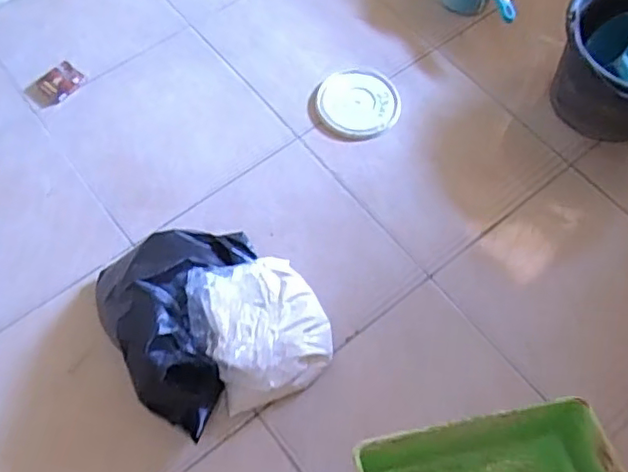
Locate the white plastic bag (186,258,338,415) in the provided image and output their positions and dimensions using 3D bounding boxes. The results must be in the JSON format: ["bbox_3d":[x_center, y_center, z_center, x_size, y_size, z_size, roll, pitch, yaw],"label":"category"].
[{"bbox_3d":[-0.088,0.154,1.042,0.207,0.112,0.229,-21,66,-11],"label":"white plastic bag"}]

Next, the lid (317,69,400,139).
[{"bbox_3d":[0.096,-0.285,1.293,0.170,0.011,0.172,9,64,4],"label":"lid"}]

